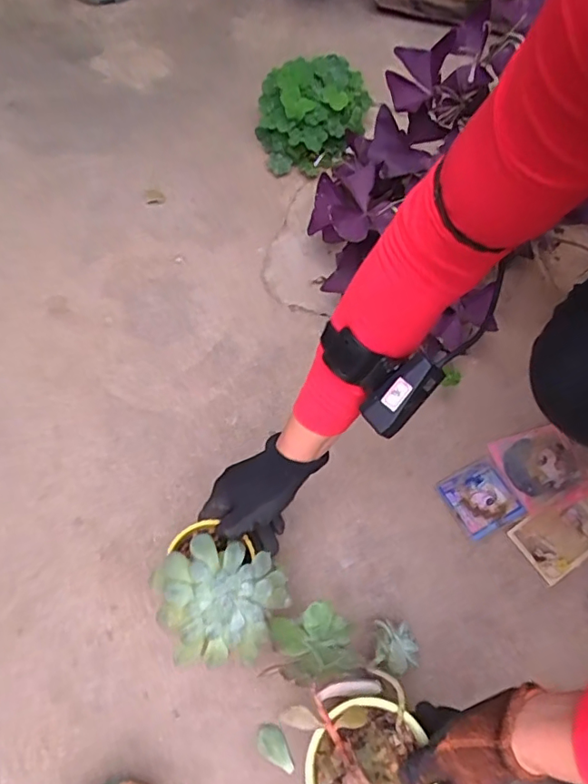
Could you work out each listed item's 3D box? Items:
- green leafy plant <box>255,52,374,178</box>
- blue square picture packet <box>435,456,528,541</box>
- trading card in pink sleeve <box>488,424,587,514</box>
[{"bbox_3d":[0.026,-0.452,0.862,0.163,0.113,0.188,19,65,7],"label":"green leafy plant"},{"bbox_3d":[0.229,0.130,0.651,0.082,0.007,0.082,-24,63,-9],"label":"blue square picture packet"},{"bbox_3d":[0.312,0.094,0.664,0.099,0.008,0.100,-14,65,-8],"label":"trading card in pink sleeve"}]

